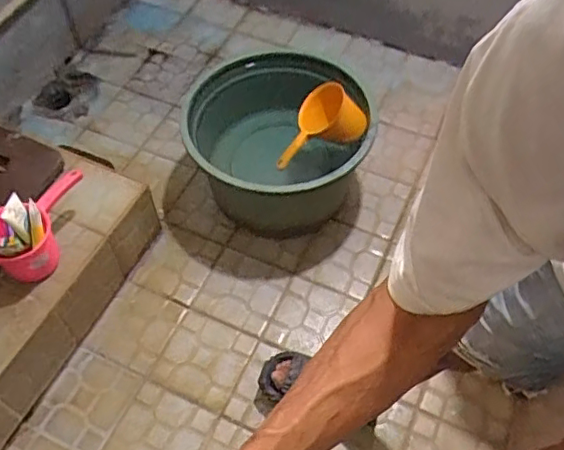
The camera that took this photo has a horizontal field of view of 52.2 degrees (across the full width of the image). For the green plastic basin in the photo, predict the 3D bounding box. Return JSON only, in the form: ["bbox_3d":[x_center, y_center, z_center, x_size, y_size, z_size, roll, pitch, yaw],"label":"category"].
[{"bbox_3d":[-0.017,-0.206,1.511,0.428,0.309,0.437,1,58,-1],"label":"green plastic basin"}]

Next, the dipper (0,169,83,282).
[{"bbox_3d":[-0.533,-0.004,1.258,0.126,0.149,0.237,11,58,5],"label":"dipper"}]

